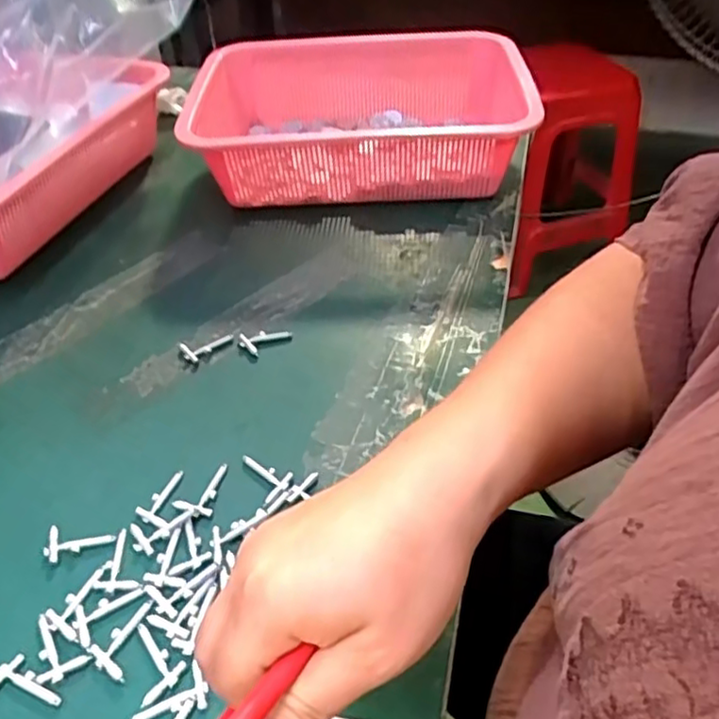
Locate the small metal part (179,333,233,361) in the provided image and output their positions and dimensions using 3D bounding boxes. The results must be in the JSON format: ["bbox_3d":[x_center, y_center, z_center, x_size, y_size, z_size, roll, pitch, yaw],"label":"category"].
[{"bbox_3d":[-0.109,-0.012,0.474,0.035,0.004,0.022,-30,50,-24],"label":"small metal part"}]

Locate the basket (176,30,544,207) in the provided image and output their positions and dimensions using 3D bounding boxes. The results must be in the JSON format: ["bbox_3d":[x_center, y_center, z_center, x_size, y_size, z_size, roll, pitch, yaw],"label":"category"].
[{"bbox_3d":[-0.005,-0.214,0.605,0.280,0.100,0.201,-4,45,0],"label":"basket"}]

